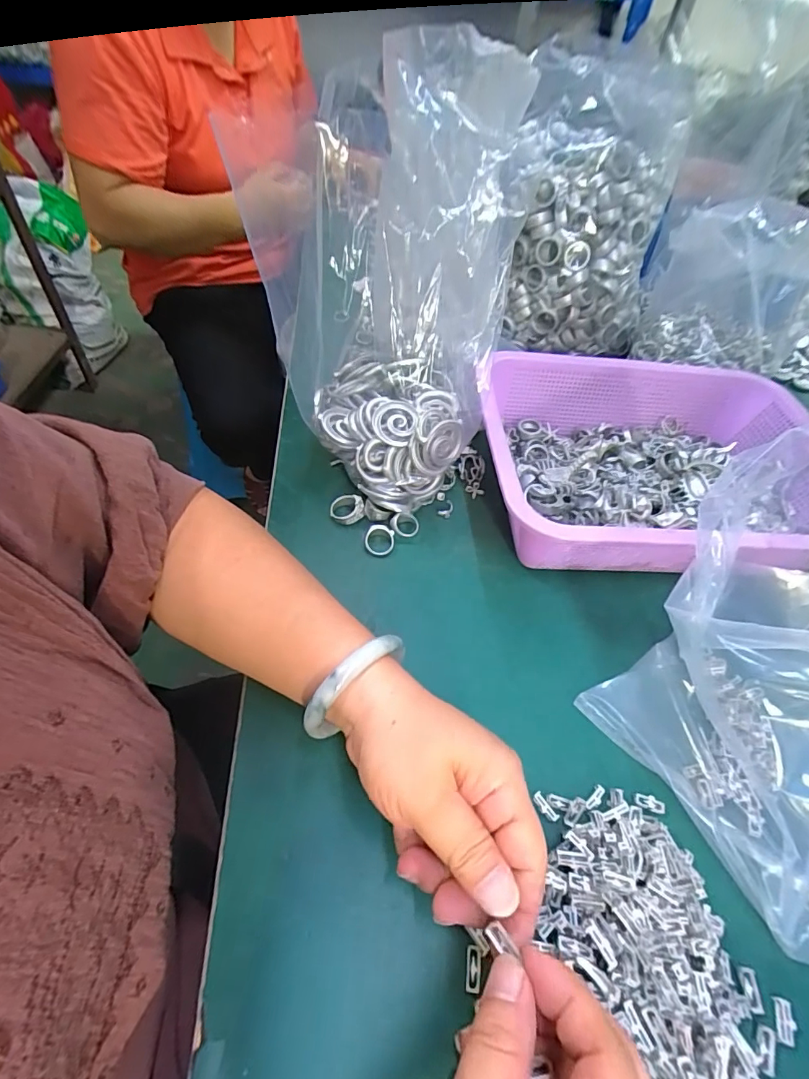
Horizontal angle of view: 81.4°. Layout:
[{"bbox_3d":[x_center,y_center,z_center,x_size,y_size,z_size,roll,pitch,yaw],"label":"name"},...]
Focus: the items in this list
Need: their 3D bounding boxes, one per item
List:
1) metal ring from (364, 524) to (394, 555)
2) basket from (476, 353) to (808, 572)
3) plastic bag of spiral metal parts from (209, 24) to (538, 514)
[{"bbox_3d":[-0.020,0.000,0.375,0.023,0.011,0.022,3,51,-4],"label":"metal ring"},{"bbox_3d":[0.207,-0.061,0.407,0.300,0.081,0.229,0,52,-6],"label":"basket"},{"bbox_3d":[-0.003,-0.153,0.358,0.138,0.235,0.177,14,52,5],"label":"plastic bag of spiral metal parts"}]

